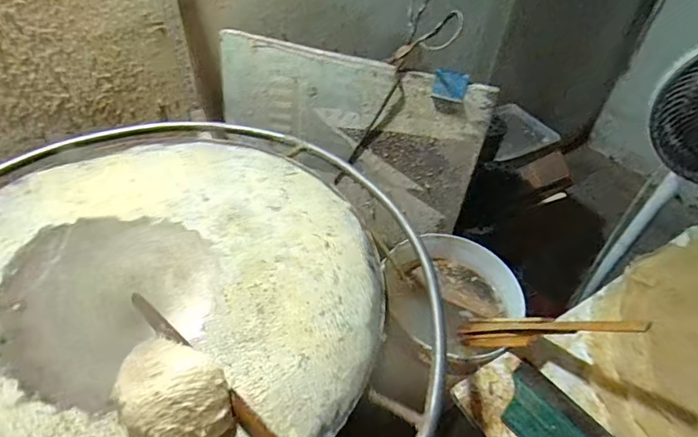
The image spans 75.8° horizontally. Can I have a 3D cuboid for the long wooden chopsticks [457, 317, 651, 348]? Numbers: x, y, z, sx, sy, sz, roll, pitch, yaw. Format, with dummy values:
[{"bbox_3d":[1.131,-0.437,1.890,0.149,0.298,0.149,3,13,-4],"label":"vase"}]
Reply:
[{"bbox_3d":[0.319,0.188,0.756,0.054,0.319,0.027,-43,102,-36],"label":"long wooden chopsticks"}]

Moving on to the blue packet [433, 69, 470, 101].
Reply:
[{"bbox_3d":[0.203,-0.267,0.895,0.066,0.058,0.012,21,47,15],"label":"blue packet"}]

